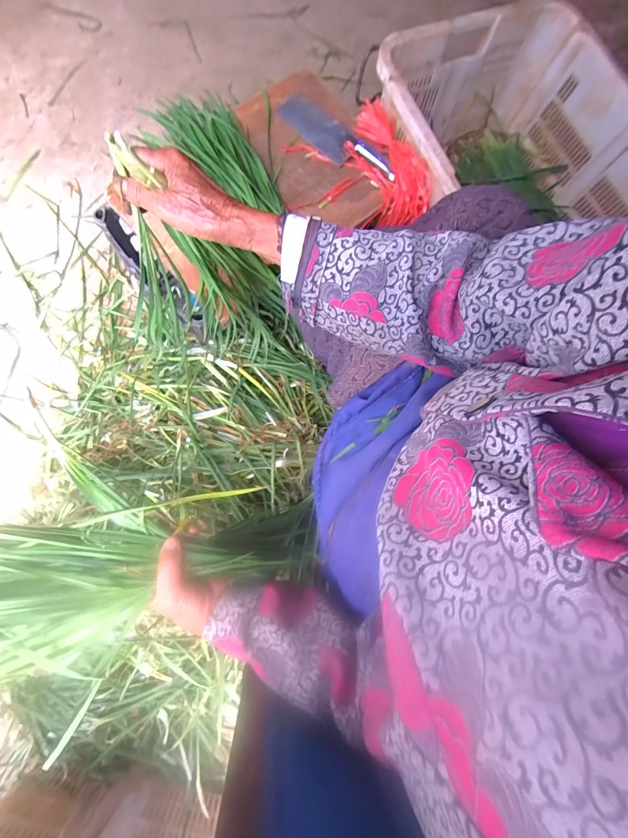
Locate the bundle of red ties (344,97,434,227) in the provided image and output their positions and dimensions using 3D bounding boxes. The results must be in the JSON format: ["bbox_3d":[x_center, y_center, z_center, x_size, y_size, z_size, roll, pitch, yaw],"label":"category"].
[{"bbox_3d":[0.140,-0.509,0.699,0.118,0.079,0.238,-27,81,-11],"label":"bundle of red ties"}]

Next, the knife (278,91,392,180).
[{"bbox_3d":[0.049,-0.567,0.698,0.272,0.022,0.082,40,76,4],"label":"knife"}]

